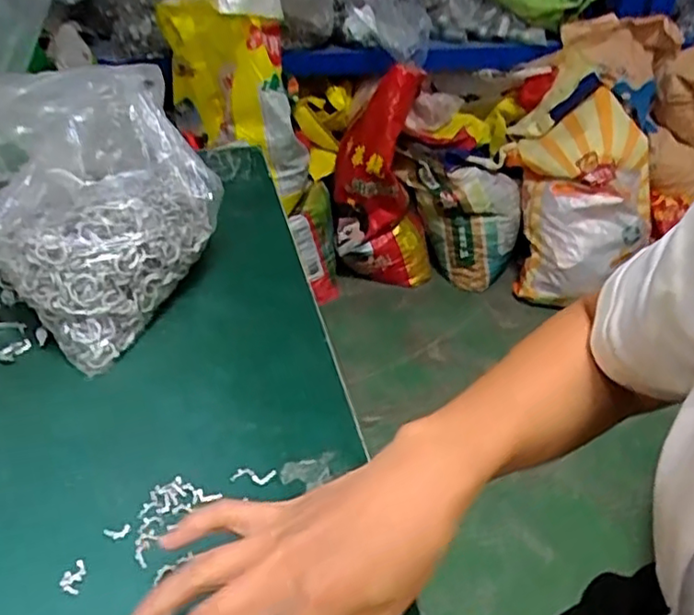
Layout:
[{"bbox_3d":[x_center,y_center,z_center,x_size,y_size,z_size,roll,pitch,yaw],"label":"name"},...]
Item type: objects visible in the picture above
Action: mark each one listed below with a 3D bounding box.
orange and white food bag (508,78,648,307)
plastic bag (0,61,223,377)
[{"bbox_3d":[0.627,-0.287,1.725,0.315,0.535,0.146,-1,5,4],"label":"orange and white food bag"},{"bbox_3d":[-0.181,-0.087,0.487,0.147,0.157,0.178,24,41,27],"label":"plastic bag"}]

